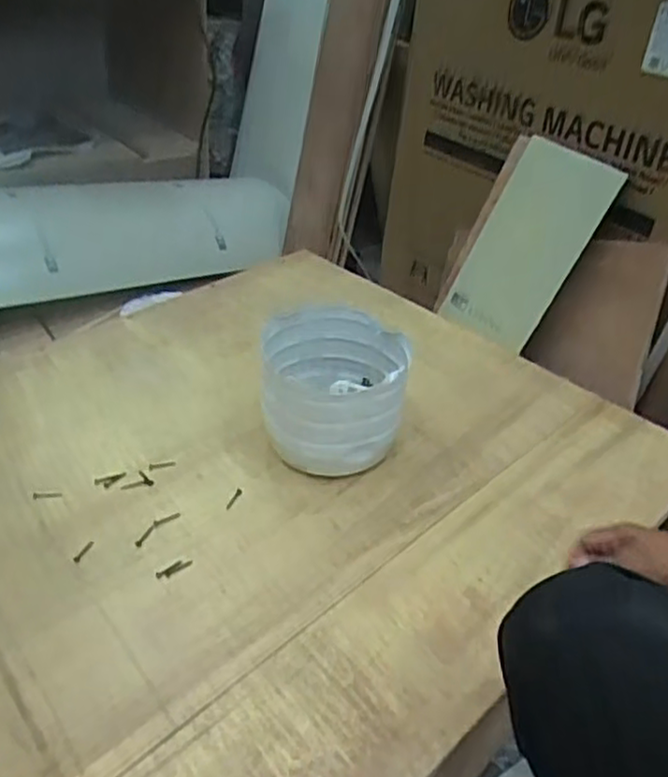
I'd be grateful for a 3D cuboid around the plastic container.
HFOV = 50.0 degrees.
[{"bbox_3d":[0.002,0.007,0.856,0.171,0.144,0.171,1,35,-6],"label":"plastic container"}]

